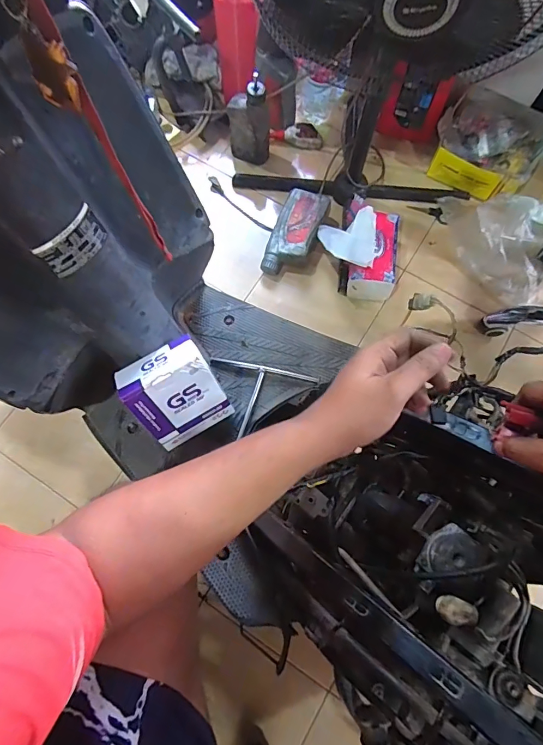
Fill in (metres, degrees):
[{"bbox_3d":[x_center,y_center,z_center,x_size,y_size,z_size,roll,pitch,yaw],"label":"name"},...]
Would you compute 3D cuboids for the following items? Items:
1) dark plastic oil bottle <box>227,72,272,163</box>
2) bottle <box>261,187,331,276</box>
[{"bbox_3d":[-0.058,-0.636,1.043,0.102,0.213,0.066,22,76,6],"label":"dark plastic oil bottle"},{"bbox_3d":[0.060,-0.344,1.027,0.109,0.081,0.217,22,76,6],"label":"bottle"}]

